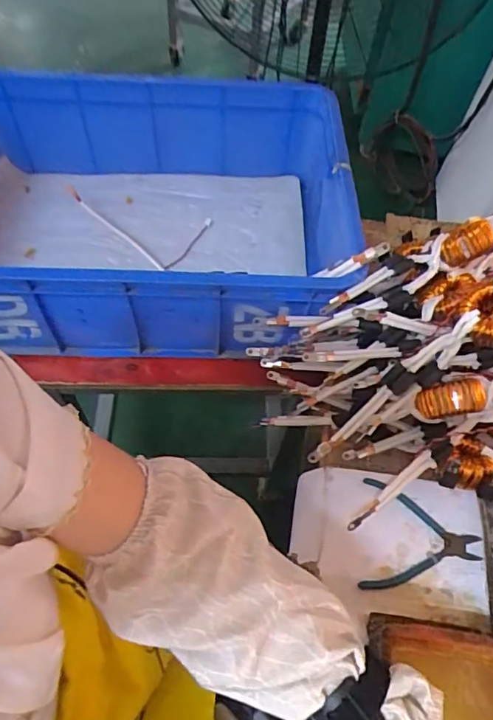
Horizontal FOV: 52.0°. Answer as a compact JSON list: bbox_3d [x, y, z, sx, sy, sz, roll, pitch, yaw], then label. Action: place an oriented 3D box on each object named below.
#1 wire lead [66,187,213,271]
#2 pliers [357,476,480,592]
[{"bbox_3d":[-0.188,-0.258,0.868,0.238,0.035,0.123,32,62,15],"label":"wire lead"},{"bbox_3d":[0.200,0.207,0.580,0.134,0.007,0.122,10,59,2],"label":"pliers"}]

